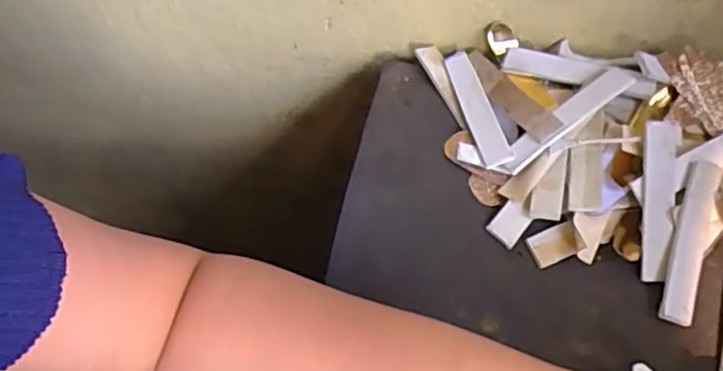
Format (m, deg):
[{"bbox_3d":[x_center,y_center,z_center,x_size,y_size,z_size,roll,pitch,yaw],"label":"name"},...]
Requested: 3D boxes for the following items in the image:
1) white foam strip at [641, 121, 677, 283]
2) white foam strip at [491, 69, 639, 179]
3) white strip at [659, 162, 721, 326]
[{"bbox_3d":[0.198,0.010,0.423,0.022,0.006,0.105,6,82,4],"label":"white foam strip"},{"bbox_3d":[0.141,-0.044,0.444,0.107,0.008,0.021,-38,65,1],"label":"white foam strip"},{"bbox_3d":[0.216,0.037,0.416,0.022,0.007,0.108,16,79,9],"label":"white strip"}]

